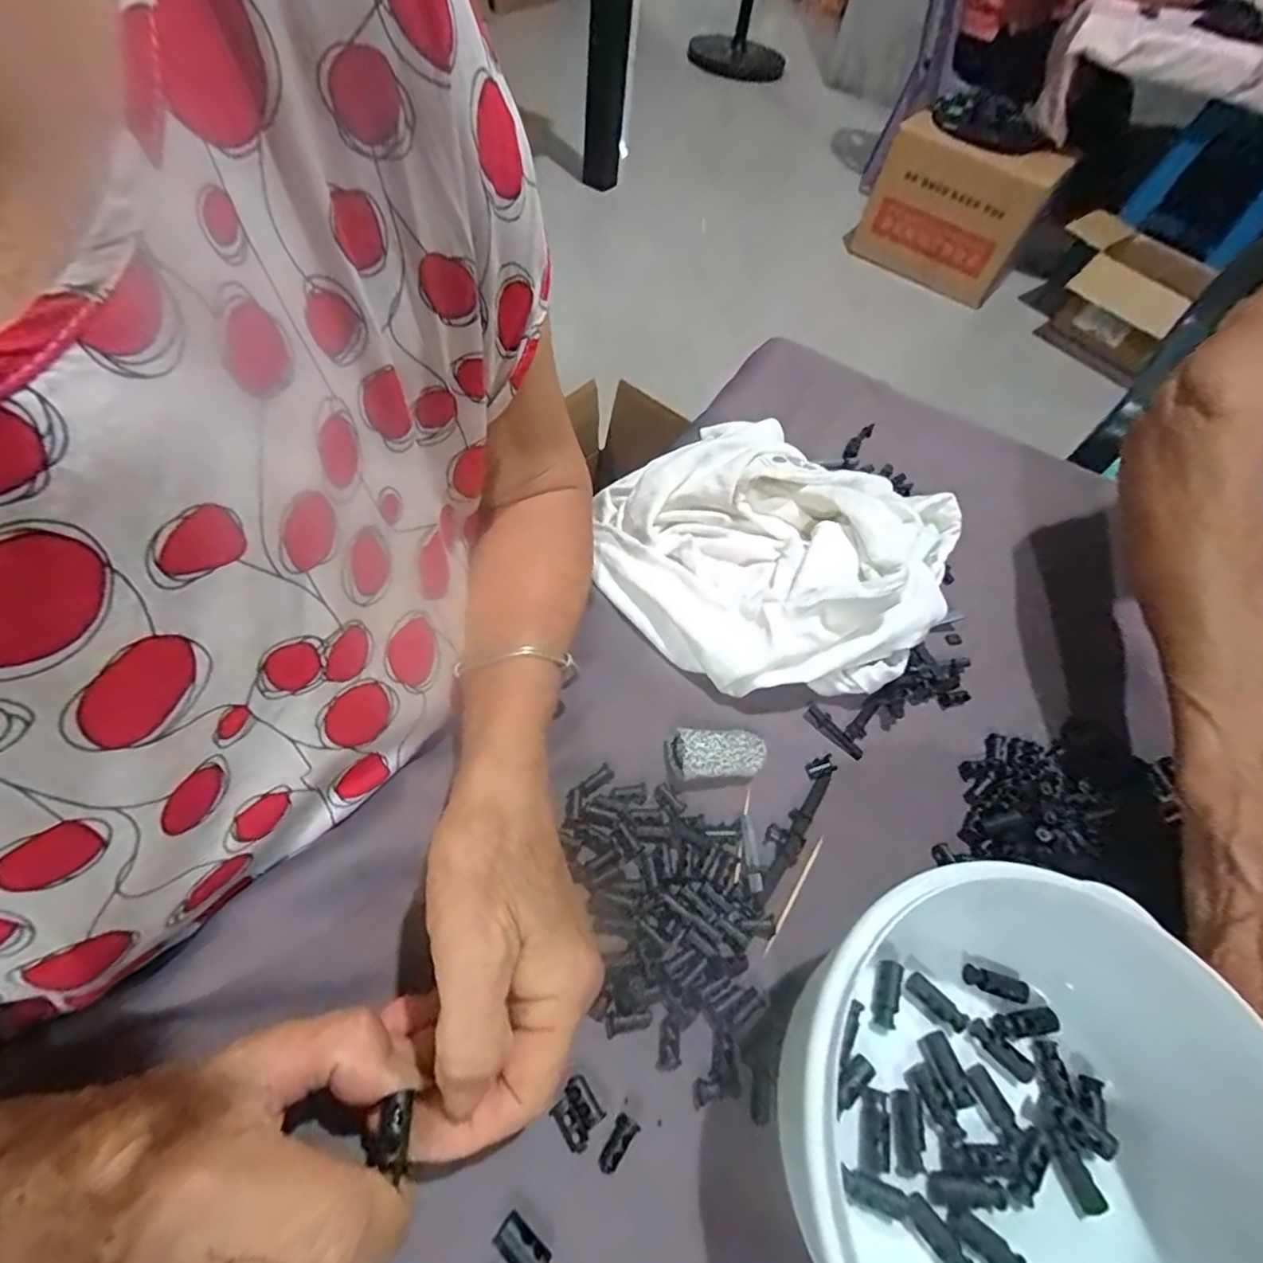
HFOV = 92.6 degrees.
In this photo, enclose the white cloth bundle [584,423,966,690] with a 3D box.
[{"bbox_3d":[0.073,-0.046,0.349,0.196,0.058,0.150,36,60,19],"label":"white cloth bundle"}]

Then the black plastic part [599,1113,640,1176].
[{"bbox_3d":[-0.005,0.186,0.219,0.008,0.007,0.018,33,59,17],"label":"black plastic part"}]

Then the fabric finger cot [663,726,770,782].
[{"bbox_3d":[0.043,0.059,0.300,0.046,0.016,0.026,-5,56,-9],"label":"fabric finger cot"}]

